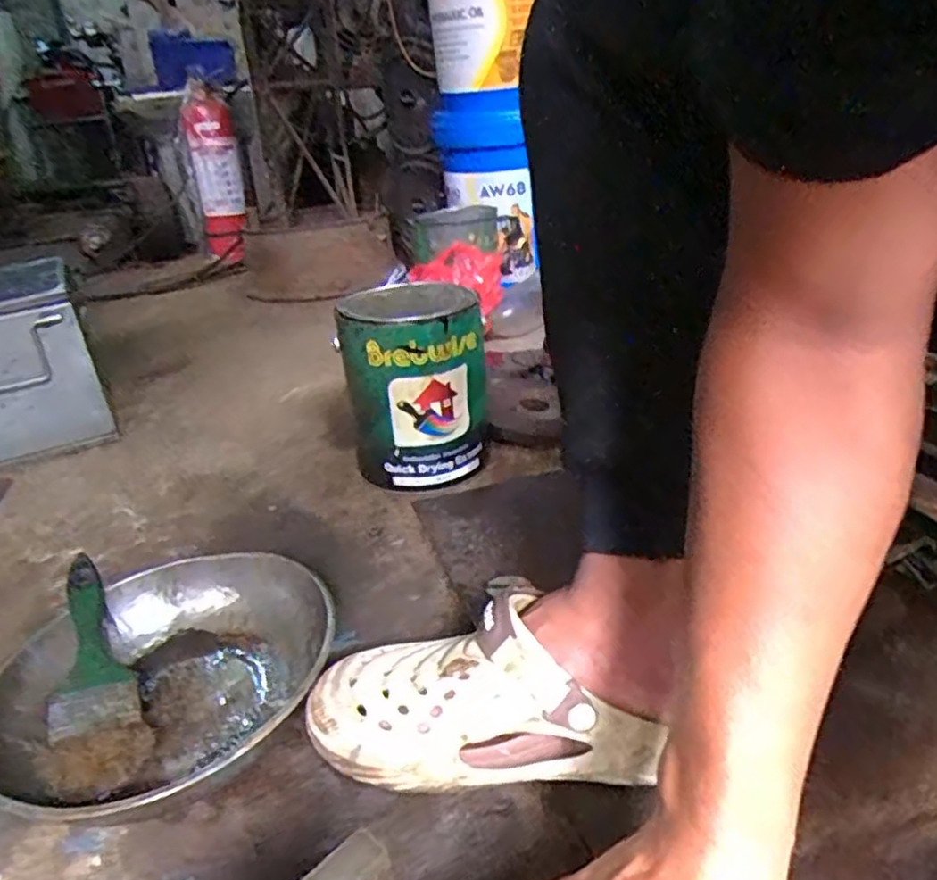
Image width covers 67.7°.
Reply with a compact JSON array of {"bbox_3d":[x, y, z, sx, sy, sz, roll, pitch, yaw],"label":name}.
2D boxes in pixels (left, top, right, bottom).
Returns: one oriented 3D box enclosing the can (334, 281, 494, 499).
[{"bbox_3d":[-0.061,-0.059,0.848,0.160,0.219,0.153,-7,24,-5],"label":"can"}]

